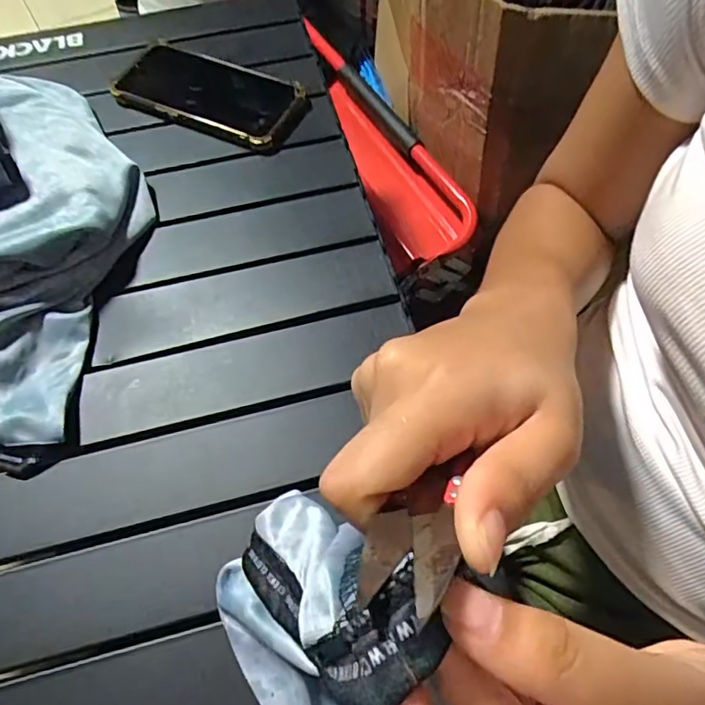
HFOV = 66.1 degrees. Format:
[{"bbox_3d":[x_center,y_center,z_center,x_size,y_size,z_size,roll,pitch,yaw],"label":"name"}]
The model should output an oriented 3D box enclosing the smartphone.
[{"bbox_3d":[-0.130,-0.239,0.491,0.174,0.019,0.090,23,65,11],"label":"smartphone"}]

